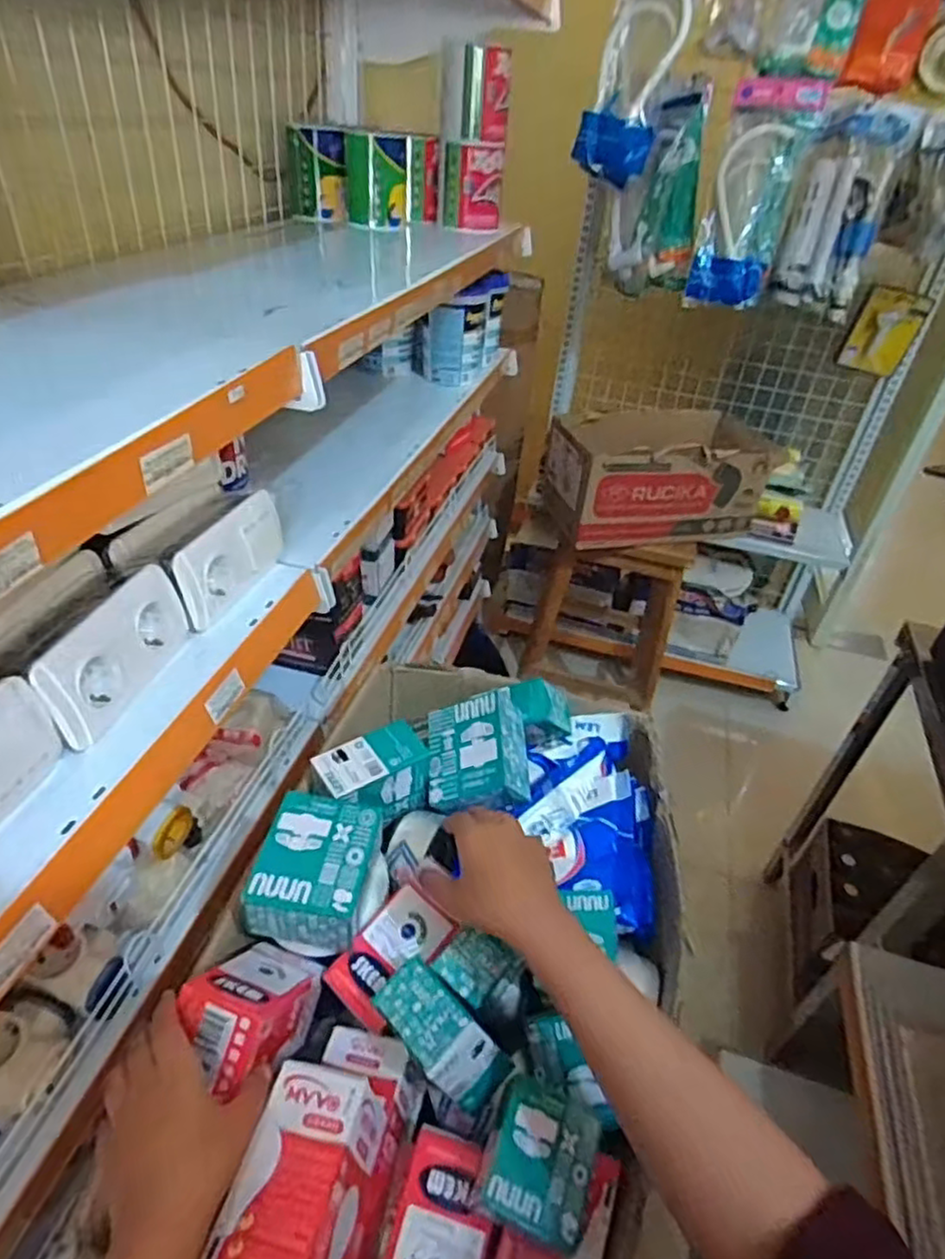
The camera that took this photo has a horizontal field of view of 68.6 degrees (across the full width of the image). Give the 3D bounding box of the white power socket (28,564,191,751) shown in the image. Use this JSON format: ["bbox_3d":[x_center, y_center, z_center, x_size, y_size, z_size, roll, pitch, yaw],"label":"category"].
[{"bbox_3d":[-0.289,0.018,0.548,0.034,0.073,0.147,-1,36,18],"label":"white power socket"}]

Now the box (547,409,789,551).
[{"bbox_3d":[0.470,-0.372,1.633,0.585,0.238,0.255,-11,42,-22],"label":"box"}]

